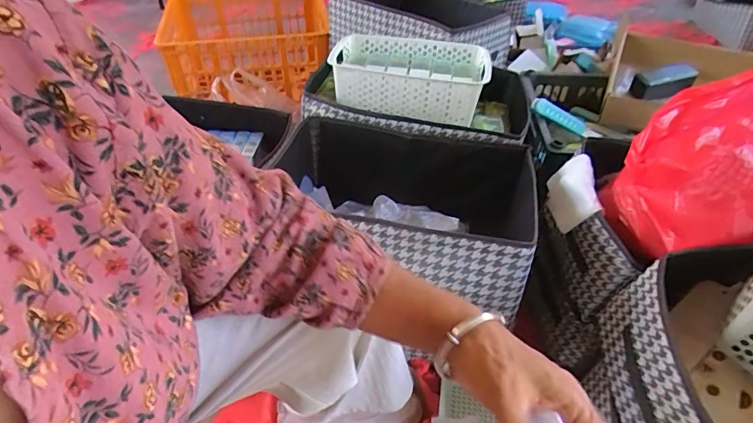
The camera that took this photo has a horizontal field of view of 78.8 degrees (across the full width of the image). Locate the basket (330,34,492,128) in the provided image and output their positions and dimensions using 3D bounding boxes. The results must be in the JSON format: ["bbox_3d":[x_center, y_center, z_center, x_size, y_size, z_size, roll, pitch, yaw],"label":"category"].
[{"bbox_3d":[0.065,-0.273,0.906,0.284,0.086,0.206,10,43,12],"label":"basket"}]

